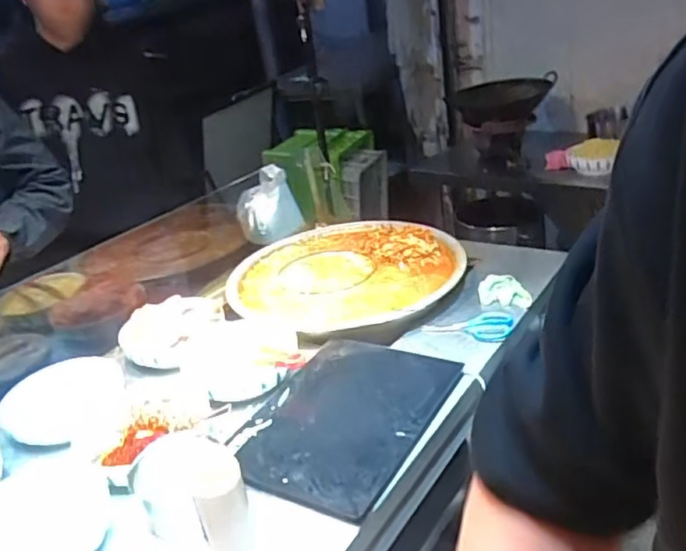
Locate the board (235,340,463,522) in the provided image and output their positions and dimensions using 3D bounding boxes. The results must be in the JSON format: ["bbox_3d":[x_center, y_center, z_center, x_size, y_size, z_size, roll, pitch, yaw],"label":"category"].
[{"bbox_3d":[0.009,0.241,1.099,0.278,0.020,0.404,7,30,28],"label":"board"}]

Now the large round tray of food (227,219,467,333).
[{"bbox_3d":[-0.002,-0.014,1.569,0.561,0.079,0.551,-8,25,4],"label":"large round tray of food"}]

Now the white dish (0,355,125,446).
[{"bbox_3d":[-0.551,0.246,1.223,0.230,0.061,0.217,-8,25,4],"label":"white dish"}]

